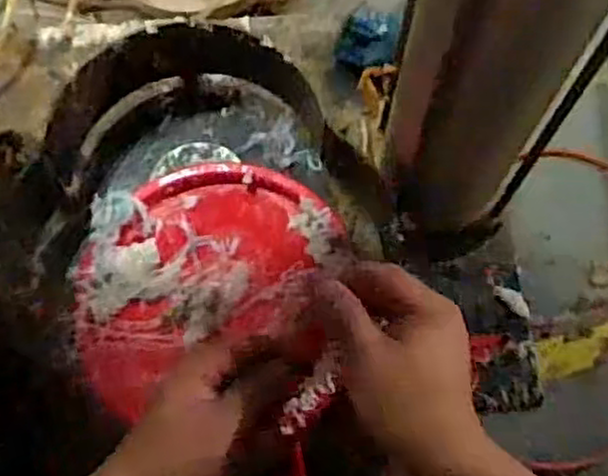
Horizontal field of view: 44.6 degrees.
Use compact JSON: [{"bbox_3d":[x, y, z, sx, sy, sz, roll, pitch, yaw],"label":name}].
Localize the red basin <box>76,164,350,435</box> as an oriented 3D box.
[{"bbox_3d":[-0.098,0.054,0.787,0.268,0.058,0.258,2,70,0],"label":"red basin"}]

